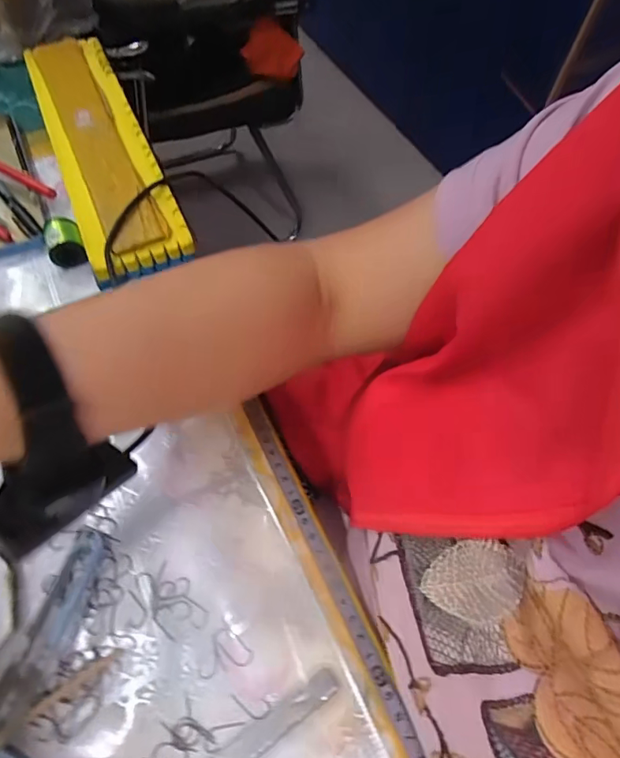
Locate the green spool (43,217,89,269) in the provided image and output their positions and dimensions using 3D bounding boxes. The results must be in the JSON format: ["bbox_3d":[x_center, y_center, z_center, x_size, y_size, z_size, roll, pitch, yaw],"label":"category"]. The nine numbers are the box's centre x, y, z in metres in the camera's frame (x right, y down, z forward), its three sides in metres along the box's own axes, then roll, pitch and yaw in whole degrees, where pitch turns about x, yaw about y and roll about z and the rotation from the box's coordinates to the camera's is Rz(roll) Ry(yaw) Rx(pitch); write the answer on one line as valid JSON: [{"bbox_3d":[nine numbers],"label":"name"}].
[{"bbox_3d":[-0.194,-0.109,0.376,0.026,0.024,0.035,-19,62,-15],"label":"green spool"}]

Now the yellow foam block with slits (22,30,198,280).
[{"bbox_3d":[-0.192,-0.216,0.433,0.078,0.036,0.322,-21,63,-16],"label":"yellow foam block with slits"}]

